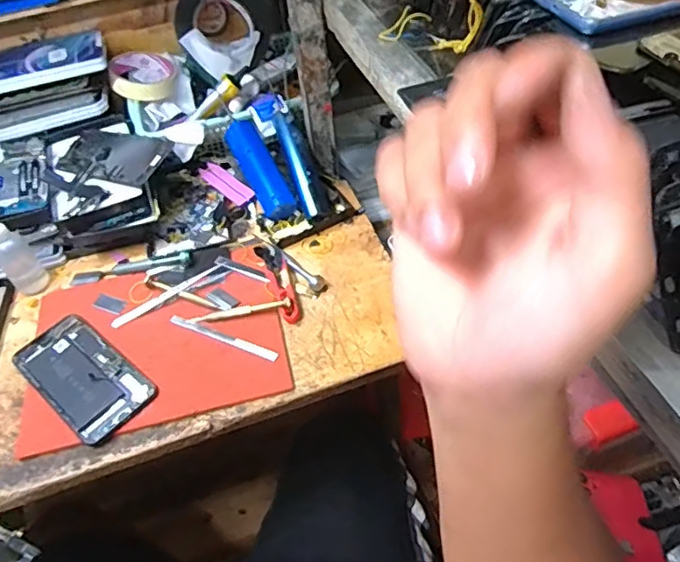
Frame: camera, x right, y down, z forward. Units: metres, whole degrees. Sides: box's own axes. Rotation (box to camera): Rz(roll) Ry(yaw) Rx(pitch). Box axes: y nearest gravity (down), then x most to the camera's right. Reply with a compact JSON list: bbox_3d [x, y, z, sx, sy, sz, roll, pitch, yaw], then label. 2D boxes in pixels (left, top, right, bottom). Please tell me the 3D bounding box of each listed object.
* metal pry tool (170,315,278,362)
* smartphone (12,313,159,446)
[{"bbox_3d":[-0.119,0.057,0.588,0.124,0.010,0.015,17,54,21],"label":"metal pry tool"},{"bbox_3d":[-0.251,0.092,0.570,0.155,0.010,0.079,31,59,29],"label":"smartphone"}]

